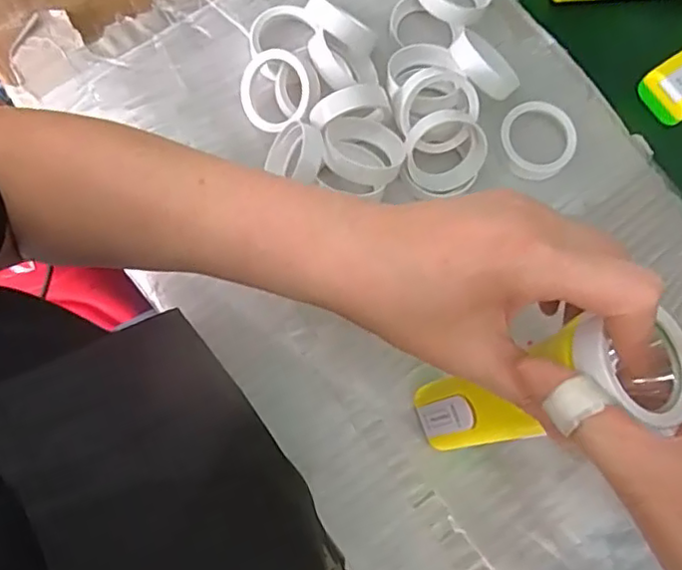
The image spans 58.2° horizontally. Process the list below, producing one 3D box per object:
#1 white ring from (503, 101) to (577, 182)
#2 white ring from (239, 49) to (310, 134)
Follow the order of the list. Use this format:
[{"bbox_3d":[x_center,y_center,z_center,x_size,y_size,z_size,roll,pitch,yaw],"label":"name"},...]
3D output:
[{"bbox_3d":[0.138,-0.100,0.425,0.050,0.009,0.055,1,77,-4],"label":"white ring"},{"bbox_3d":[-0.044,-0.129,0.410,0.047,0.008,0.052,13,101,11],"label":"white ring"}]

